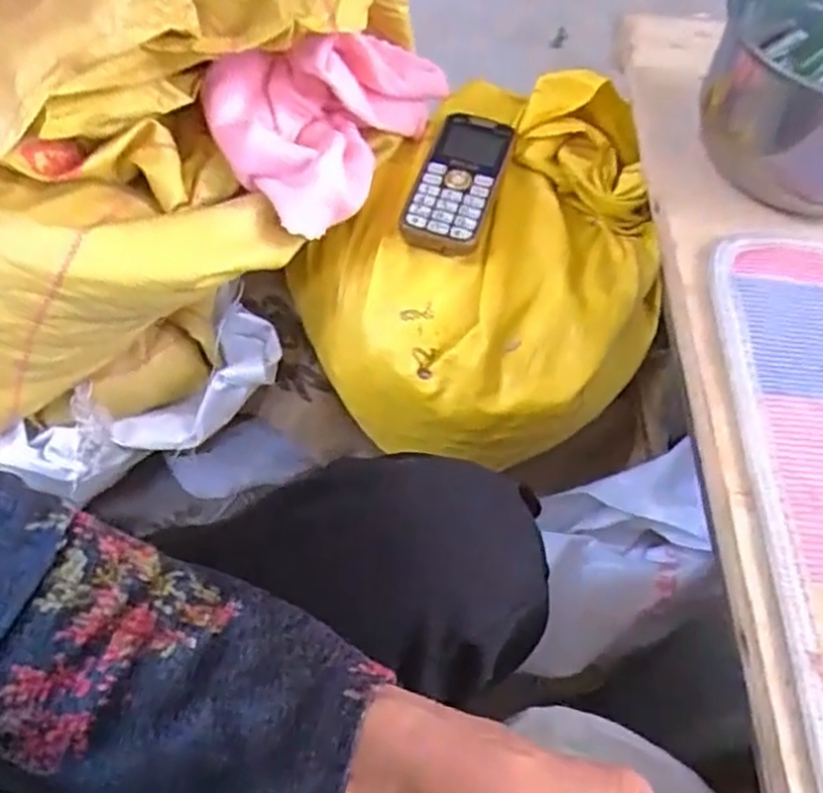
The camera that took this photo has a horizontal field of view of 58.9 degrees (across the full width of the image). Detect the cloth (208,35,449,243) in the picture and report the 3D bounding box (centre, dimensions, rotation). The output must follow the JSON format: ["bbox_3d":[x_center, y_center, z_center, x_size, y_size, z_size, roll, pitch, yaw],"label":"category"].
[{"bbox_3d":[-0.069,-0.222,0.532,0.127,0.091,0.196,23,58,12],"label":"cloth"}]

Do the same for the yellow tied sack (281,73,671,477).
[{"bbox_3d":[0.064,-0.097,0.564,0.283,0.161,0.255,-29,62,-21],"label":"yellow tied sack"}]

